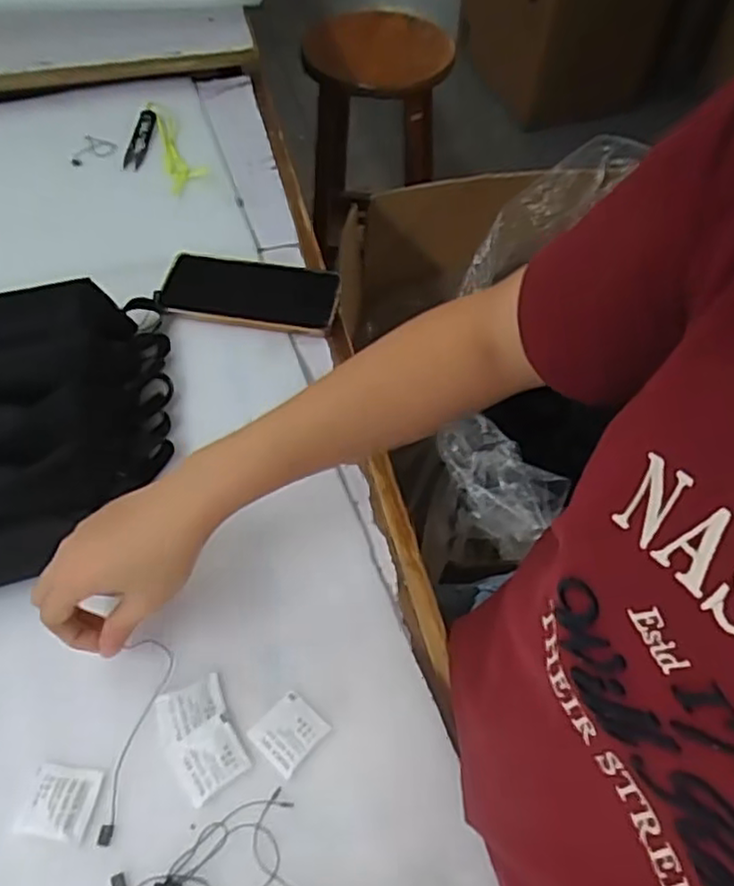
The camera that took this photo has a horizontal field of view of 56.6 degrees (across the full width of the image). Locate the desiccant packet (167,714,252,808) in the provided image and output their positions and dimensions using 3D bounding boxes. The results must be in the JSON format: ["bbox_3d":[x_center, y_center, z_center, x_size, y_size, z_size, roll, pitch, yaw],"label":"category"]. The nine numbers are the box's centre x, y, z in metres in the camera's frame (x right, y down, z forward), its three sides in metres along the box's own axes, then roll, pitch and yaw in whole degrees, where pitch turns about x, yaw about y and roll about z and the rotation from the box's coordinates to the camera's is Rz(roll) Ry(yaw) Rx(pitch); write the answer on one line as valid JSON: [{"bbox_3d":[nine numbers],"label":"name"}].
[{"bbox_3d":[-0.097,0.194,0.421,0.040,0.004,0.038,-30,60,-18],"label":"desiccant packet"}]

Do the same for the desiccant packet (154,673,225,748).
[{"bbox_3d":[-0.114,0.171,0.438,0.043,0.004,0.033,-22,58,-13],"label":"desiccant packet"}]

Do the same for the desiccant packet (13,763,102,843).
[{"bbox_3d":[-0.185,0.214,0.408,0.040,0.007,0.038,7,56,5],"label":"desiccant packet"}]

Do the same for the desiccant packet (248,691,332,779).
[{"bbox_3d":[-0.050,0.183,0.432,0.039,0.007,0.039,37,64,23],"label":"desiccant packet"}]

